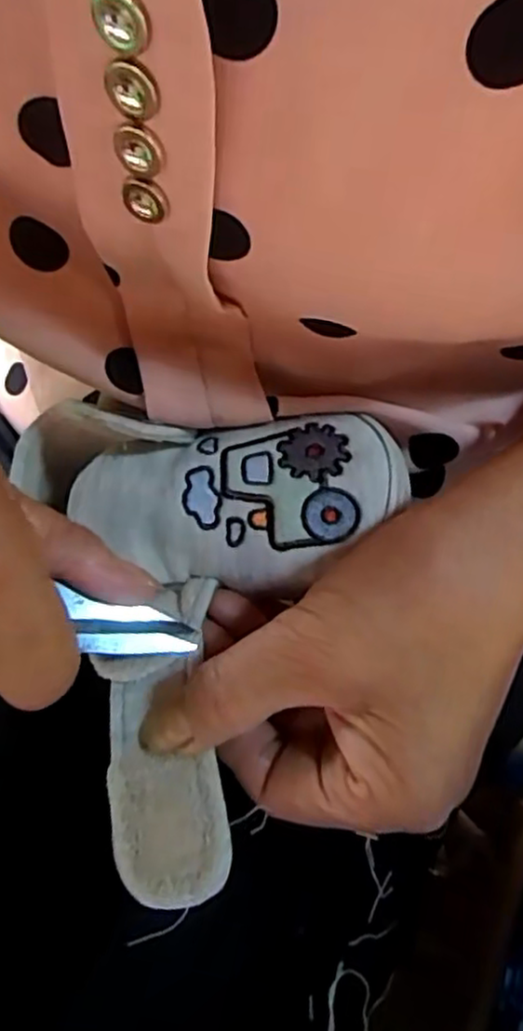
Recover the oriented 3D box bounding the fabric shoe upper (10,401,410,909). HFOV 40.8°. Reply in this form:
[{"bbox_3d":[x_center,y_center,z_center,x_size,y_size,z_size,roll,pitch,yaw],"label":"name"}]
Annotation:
[{"bbox_3d":[-0.009,0.018,0.231,0.118,0.036,0.162,-21,73,-5],"label":"fabric shoe upper"}]

